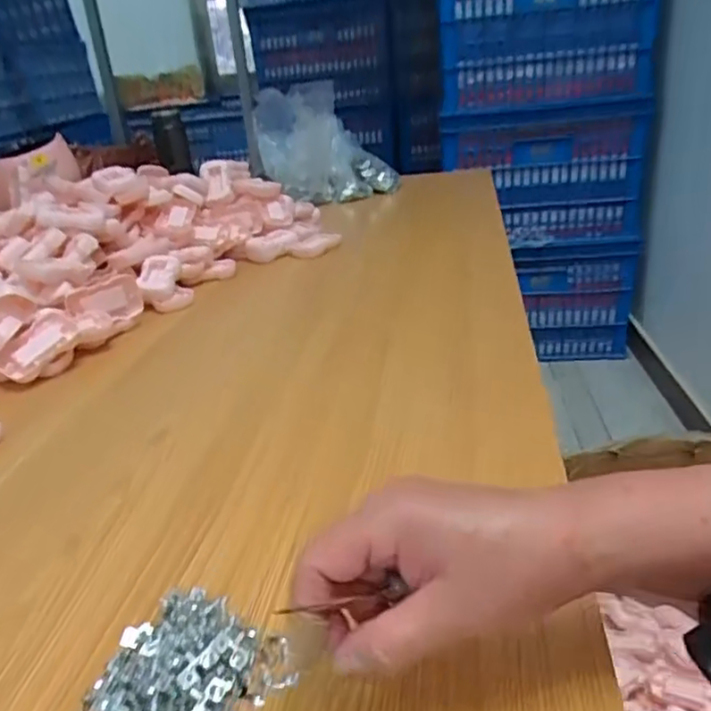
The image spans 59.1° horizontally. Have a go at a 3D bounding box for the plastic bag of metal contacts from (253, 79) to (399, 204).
[{"bbox_3d":[-0.093,-0.479,1.416,0.350,0.249,0.095,4,21,24],"label":"plastic bag of metal contacts"}]

